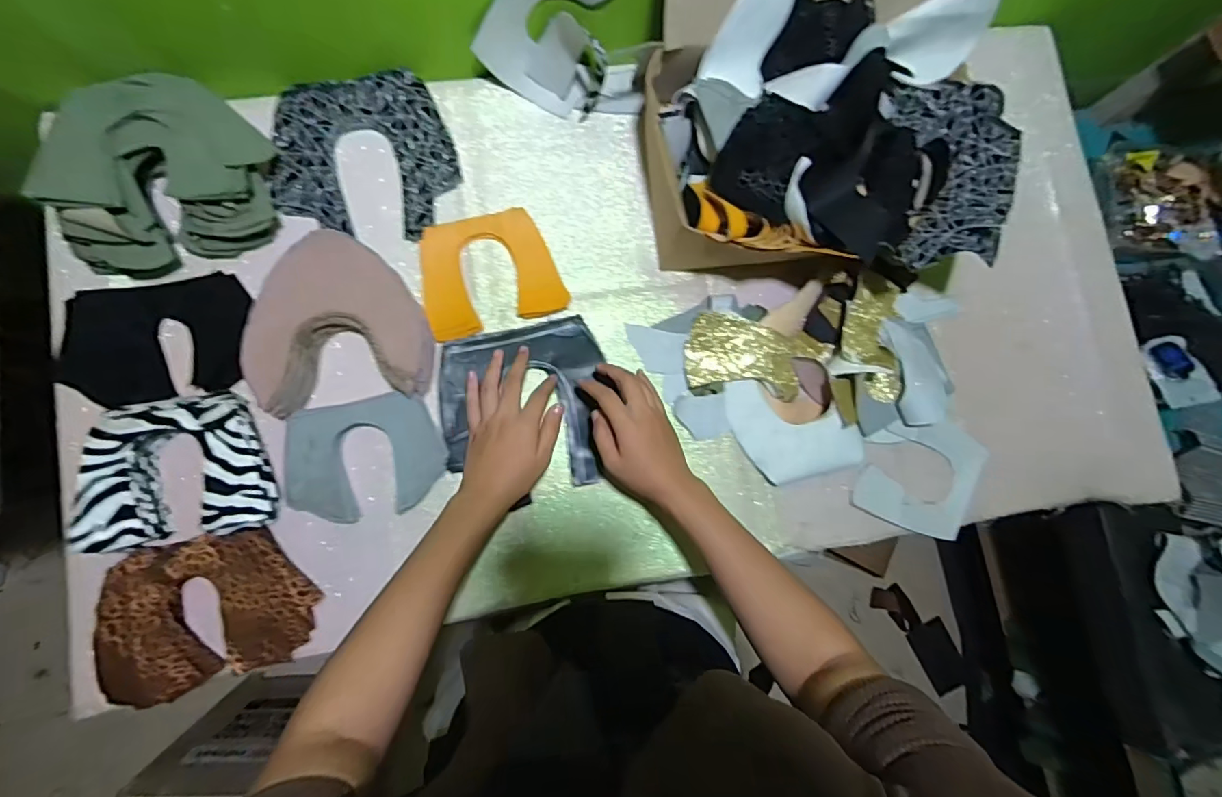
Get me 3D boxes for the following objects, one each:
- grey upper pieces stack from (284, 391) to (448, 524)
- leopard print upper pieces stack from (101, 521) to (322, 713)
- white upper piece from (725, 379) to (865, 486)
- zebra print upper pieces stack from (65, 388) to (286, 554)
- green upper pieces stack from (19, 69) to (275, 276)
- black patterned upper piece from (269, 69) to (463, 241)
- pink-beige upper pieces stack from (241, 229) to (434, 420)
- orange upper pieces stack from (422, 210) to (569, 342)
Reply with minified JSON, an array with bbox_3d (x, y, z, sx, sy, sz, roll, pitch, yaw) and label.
[{"bbox_3d":[-0.248,0.060,0.526,0.151,0.026,0.116,-13,84,-7],"label":"grey upper pieces stack"},{"bbox_3d":[-0.390,0.206,0.503,0.183,0.043,0.139,-13,84,-7],"label":"leopard print upper pieces stack"},{"bbox_3d":[0.196,0.045,0.571,0.156,0.034,0.093,20,81,-3],"label":"white upper piece"},{"bbox_3d":[-0.418,0.068,0.503,0.158,0.050,0.138,-7,83,-6],"label":"zebra print upper pieces stack"},{"bbox_3d":[-0.442,-0.230,0.516,0.175,0.070,0.195,-2,83,-6],"label":"green upper pieces stack"},{"bbox_3d":[-0.269,-0.273,0.572,0.186,0.015,0.180,2,88,-7],"label":"black patterned upper piece"},{"bbox_3d":[-0.284,-0.083,0.536,0.174,0.031,0.179,-10,84,-7],"label":"pink-beige upper pieces stack"},{"bbox_3d":[-0.136,-0.141,0.573,0.148,0.011,0.123,-16,84,-8],"label":"orange upper pieces stack"}]

